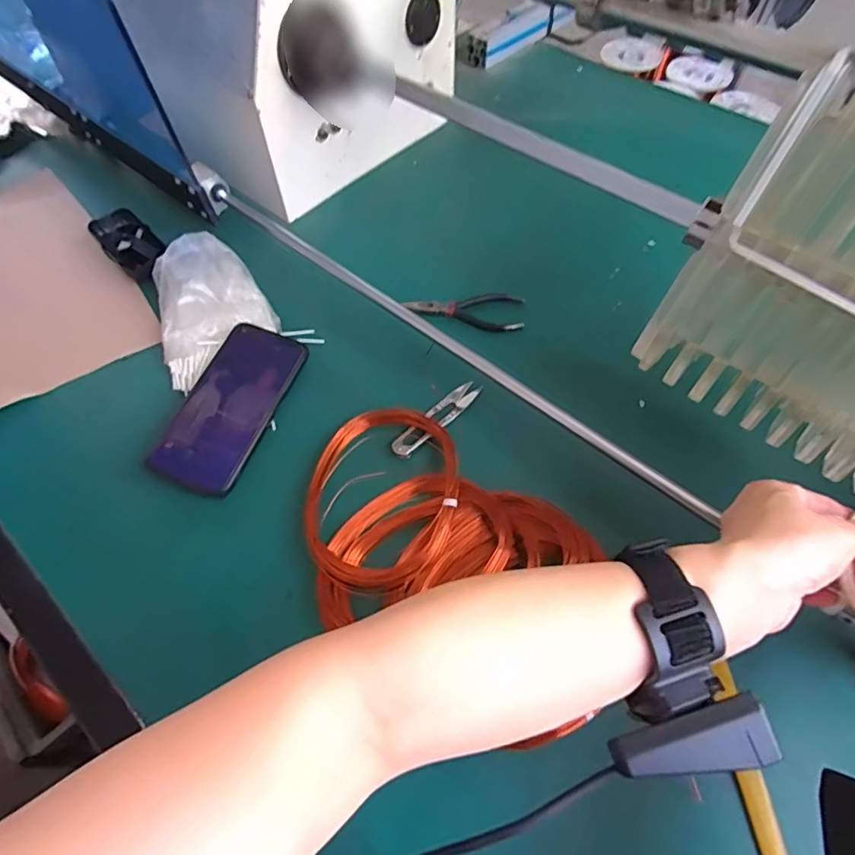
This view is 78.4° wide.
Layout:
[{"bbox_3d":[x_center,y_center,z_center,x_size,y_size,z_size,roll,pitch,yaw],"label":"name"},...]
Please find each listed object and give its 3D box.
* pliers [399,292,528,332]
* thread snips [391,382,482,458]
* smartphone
[{"bbox_3d":[0.038,-0.122,0.538,0.118,0.009,0.050,3,59,3],"label":"pliers"},{"bbox_3d":[0.009,-0.009,0.466,0.022,0.009,0.101,37,66,21],"label":"thread snips"},{"bbox_3d":[-0.175,-0.022,0.475,0.076,0.015,0.164,21,65,3],"label":"smartphone"}]

